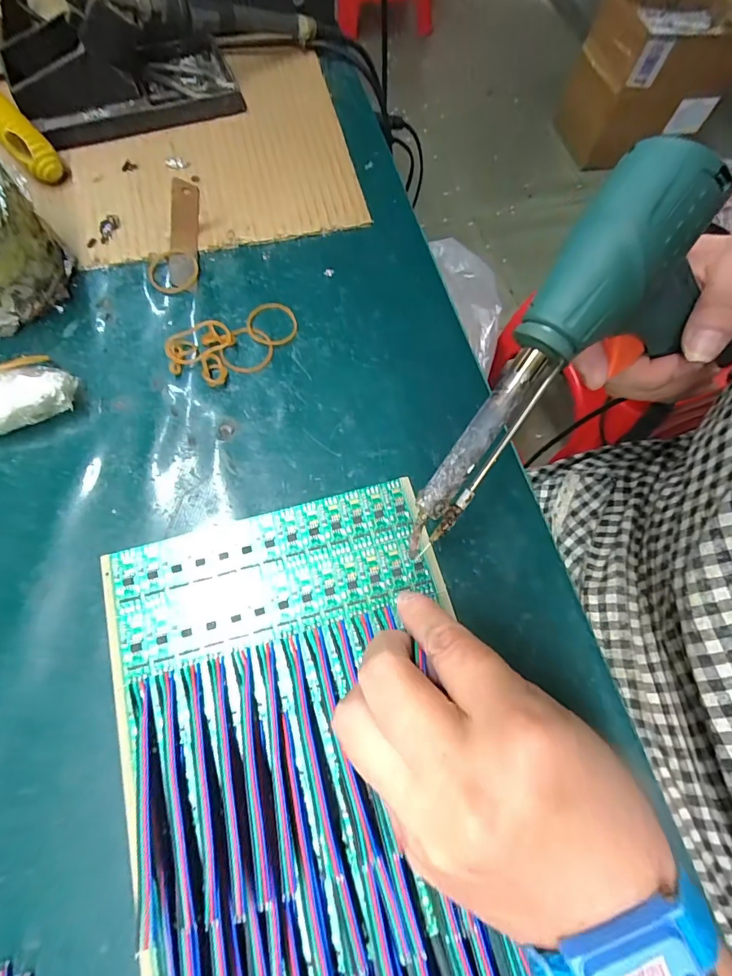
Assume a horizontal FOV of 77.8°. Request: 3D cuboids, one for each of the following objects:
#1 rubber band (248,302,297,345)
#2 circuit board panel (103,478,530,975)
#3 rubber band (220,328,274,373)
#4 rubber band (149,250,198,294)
[{"bbox_3d":[-0.059,-0.104,0.285,0.031,0.004,0.033,-6,71,-5],"label":"rubber band"},{"bbox_3d":[-0.019,0.145,0.193,0.158,0.014,0.284,-14,69,-7],"label":"circuit board panel"},{"bbox_3d":[-0.072,-0.085,0.277,0.029,0.005,0.031,1,71,-2],"label":"rubber band"},{"bbox_3d":[-0.125,-0.142,0.293,0.031,0.004,0.033,1,71,-2],"label":"rubber band"}]

